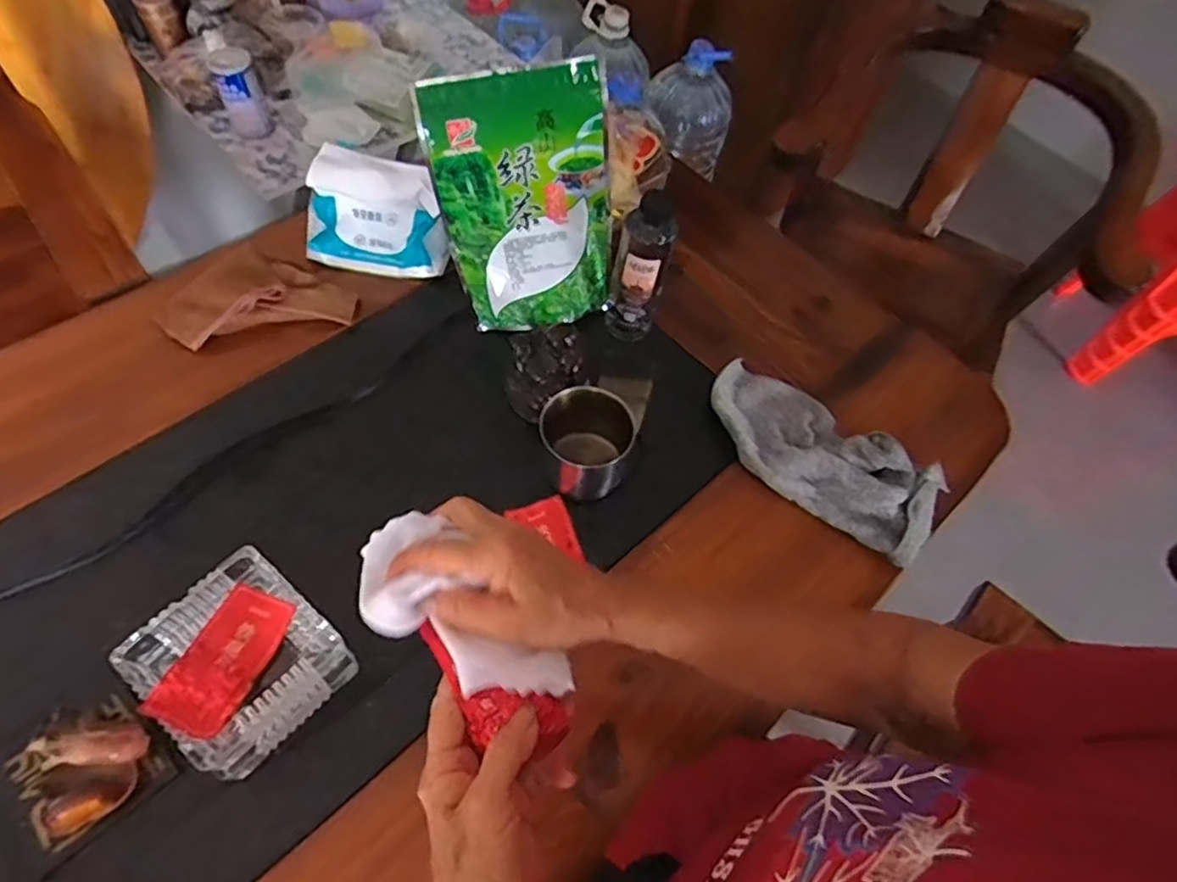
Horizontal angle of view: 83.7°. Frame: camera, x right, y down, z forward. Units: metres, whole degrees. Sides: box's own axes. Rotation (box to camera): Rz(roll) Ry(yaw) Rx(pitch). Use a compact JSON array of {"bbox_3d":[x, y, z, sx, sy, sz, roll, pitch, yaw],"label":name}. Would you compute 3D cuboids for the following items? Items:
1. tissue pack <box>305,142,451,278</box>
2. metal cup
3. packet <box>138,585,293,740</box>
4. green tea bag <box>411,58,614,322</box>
[{"bbox_3d":[-0.237,-0.255,0.746,0.165,0.128,0.060,15,34,9],"label":"tissue pack"},{"bbox_3d":[-0.006,0.000,0.637,0.087,0.083,0.080,3,59,-4],"label":"metal cup"},{"bbox_3d":[-0.277,0.163,0.500,0.058,0.012,0.108,24,45,-3],"label":"packet"},{"bbox_3d":[-0.058,-0.233,0.662,0.174,0.252,0.046,-12,43,-3],"label":"green tea bag"}]

